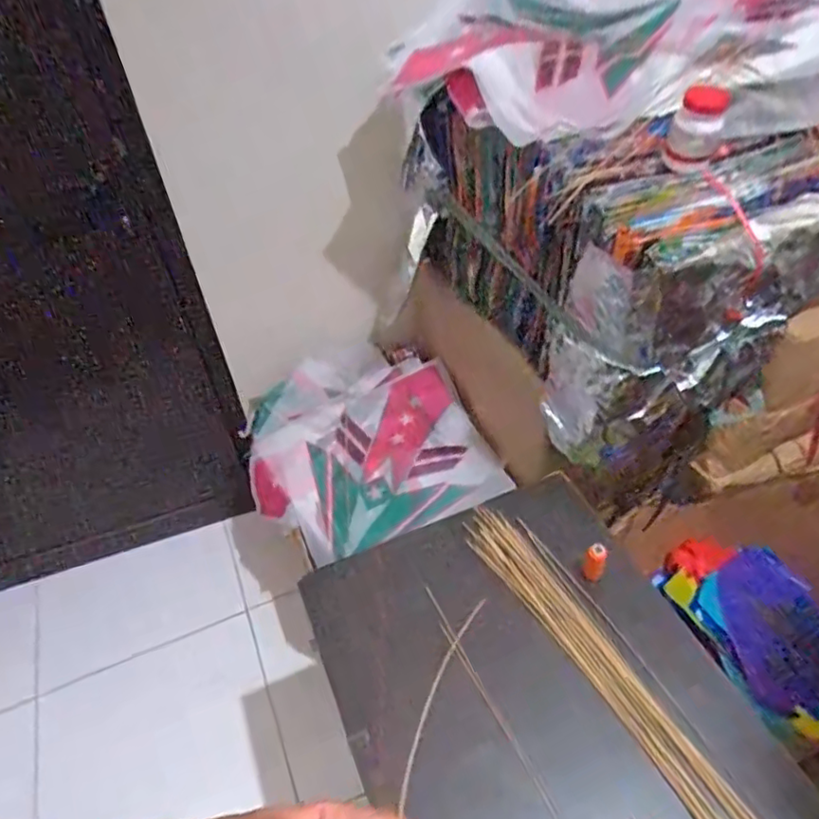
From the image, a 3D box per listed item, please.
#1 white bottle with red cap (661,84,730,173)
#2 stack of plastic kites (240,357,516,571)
[{"bbox_3d":[0.360,-0.352,0.750,0.061,0.078,0.063,18,49,21],"label":"white bottle with red cap"},{"bbox_3d":[-0.107,0.071,1.262,0.462,0.146,0.468,-16,46,-13],"label":"stack of plastic kites"}]

